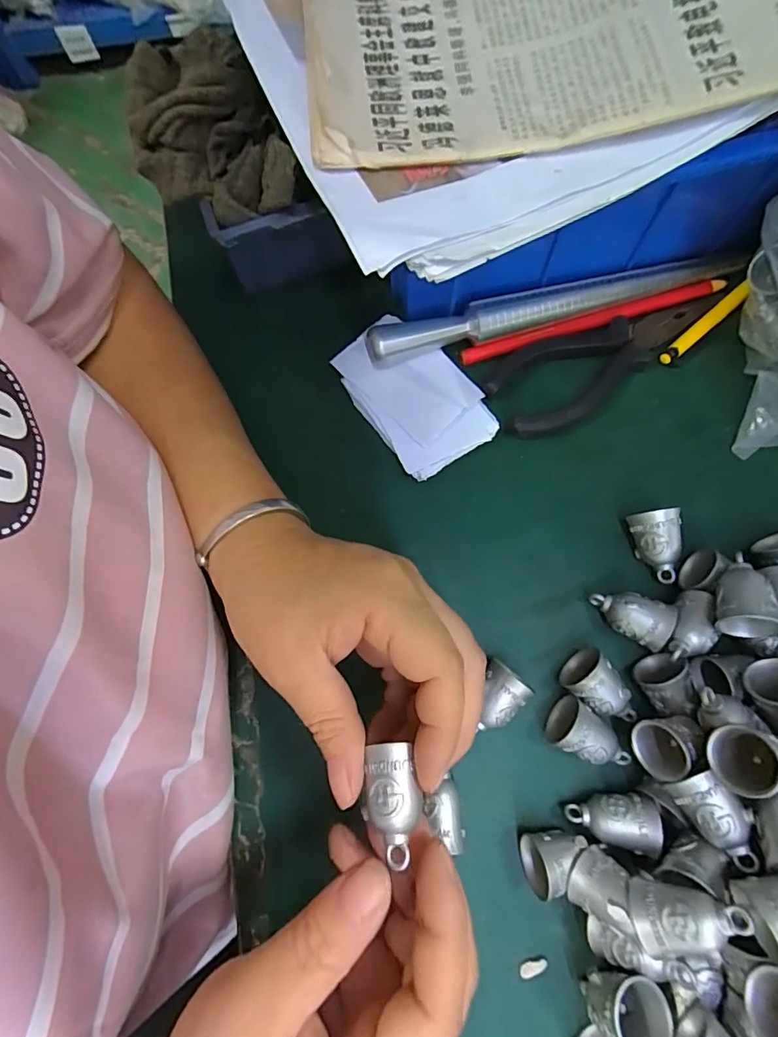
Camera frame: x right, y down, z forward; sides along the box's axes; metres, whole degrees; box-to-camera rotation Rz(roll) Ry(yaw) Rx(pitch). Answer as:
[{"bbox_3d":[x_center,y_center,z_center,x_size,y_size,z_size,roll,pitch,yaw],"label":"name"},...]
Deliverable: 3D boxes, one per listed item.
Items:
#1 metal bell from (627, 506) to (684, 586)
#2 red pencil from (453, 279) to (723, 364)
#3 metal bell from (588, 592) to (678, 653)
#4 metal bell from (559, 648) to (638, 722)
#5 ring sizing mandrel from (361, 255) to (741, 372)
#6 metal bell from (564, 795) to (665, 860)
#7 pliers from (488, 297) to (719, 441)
[{"bbox_3d":[0.140,0.014,0.249,0.022,0.026,0.037,-17,75,-3],"label":"metal bell"},{"bbox_3d":[0.123,-0.119,0.288,0.164,0.009,0.008,-17,75,-3],"label":"red pencil"},{"bbox_3d":[0.120,0.049,0.241,0.035,0.023,0.022,23,77,8],"label":"metal bell"},{"bbox_3d":[0.104,0.084,0.231,0.036,0.025,0.023,42,80,11],"label":"metal bell"},{"bbox_3d":[0.101,-0.126,0.279,0.230,0.021,0.017,-15,75,-2],"label":"ring sizing mandrel"},{"bbox_3d":[0.102,0.138,0.219,0.037,0.021,0.023,2,75,2],"label":"metal bell"},{"bbox_3d":[0.130,-0.089,0.280,0.143,0.011,0.052,-18,75,-3],"label":"pliers"}]

